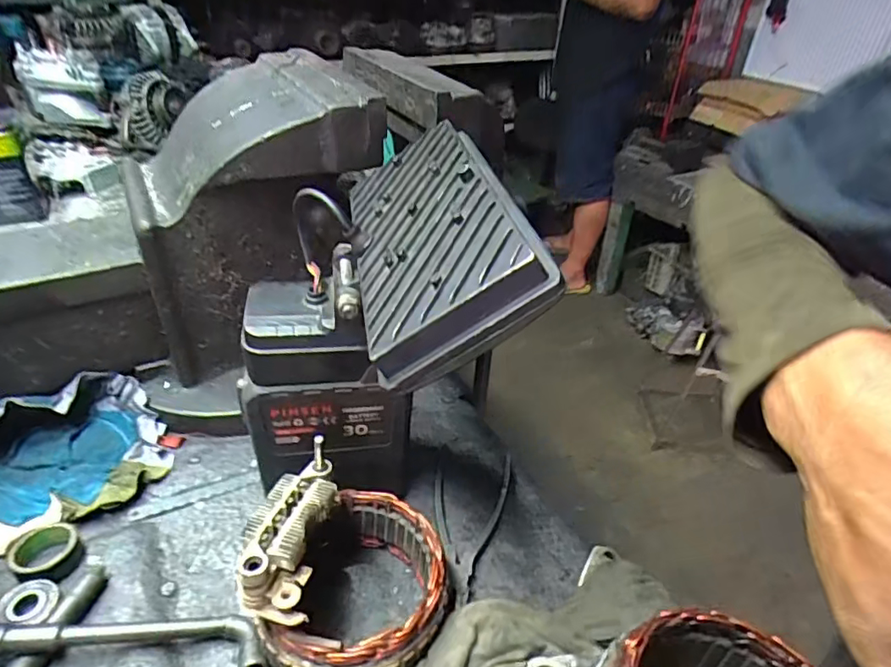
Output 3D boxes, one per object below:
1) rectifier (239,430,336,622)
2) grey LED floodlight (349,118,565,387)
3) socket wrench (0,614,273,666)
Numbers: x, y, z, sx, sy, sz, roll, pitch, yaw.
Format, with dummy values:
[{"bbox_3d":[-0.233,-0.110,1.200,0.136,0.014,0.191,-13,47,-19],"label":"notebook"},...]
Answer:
[{"bbox_3d":[-0.088,0.108,0.317,0.037,0.042,0.088,5,35,2],"label":"rectifier"},{"bbox_3d":[-0.009,-0.063,0.334,0.096,0.025,0.202,-31,39,11],"label":"grey LED floodlight"},{"bbox_3d":[-0.187,0.181,0.339,0.160,0.034,0.039,3,35,-4],"label":"socket wrench"}]

